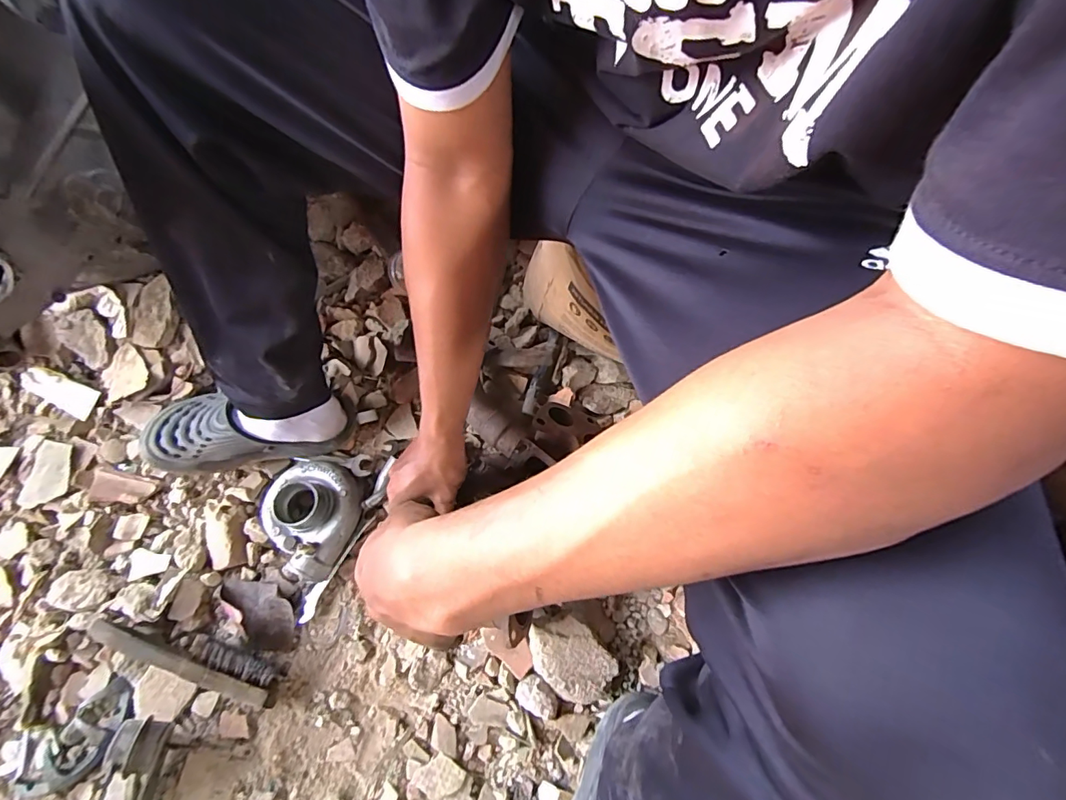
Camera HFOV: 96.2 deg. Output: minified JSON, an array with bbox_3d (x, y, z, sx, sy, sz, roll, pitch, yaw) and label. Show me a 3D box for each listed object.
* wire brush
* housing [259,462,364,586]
[{"bbox_3d":[-0.418,0.306,0.578,0.236,0.047,0.045,18,70,7],"label":"wire brush"},{"bbox_3d":[-0.306,0.158,0.644,0.134,0.063,0.154,21,73,10],"label":"housing"}]

